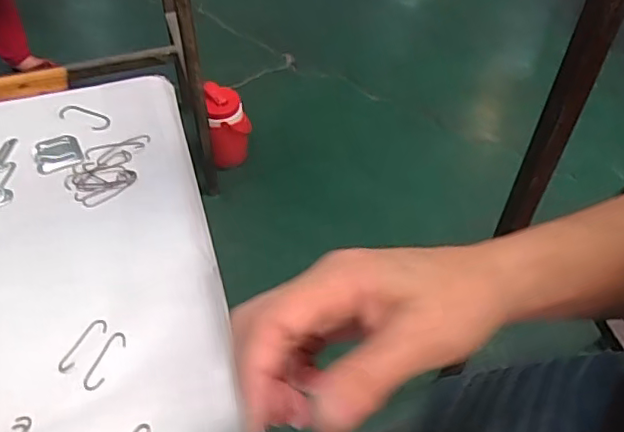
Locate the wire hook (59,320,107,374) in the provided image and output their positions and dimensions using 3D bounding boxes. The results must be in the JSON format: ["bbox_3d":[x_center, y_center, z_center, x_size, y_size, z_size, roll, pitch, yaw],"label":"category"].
[{"bbox_3d":[-0.153,0.085,0.384,0.014,0.004,0.042,21,51,16],"label":"wire hook"}]

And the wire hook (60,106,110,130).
[{"bbox_3d":[-0.212,-0.092,0.541,0.049,0.004,0.021,18,62,7],"label":"wire hook"}]

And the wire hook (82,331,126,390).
[{"bbox_3d":[-0.135,0.094,0.377,0.013,0.004,0.042,15,49,11],"label":"wire hook"}]

